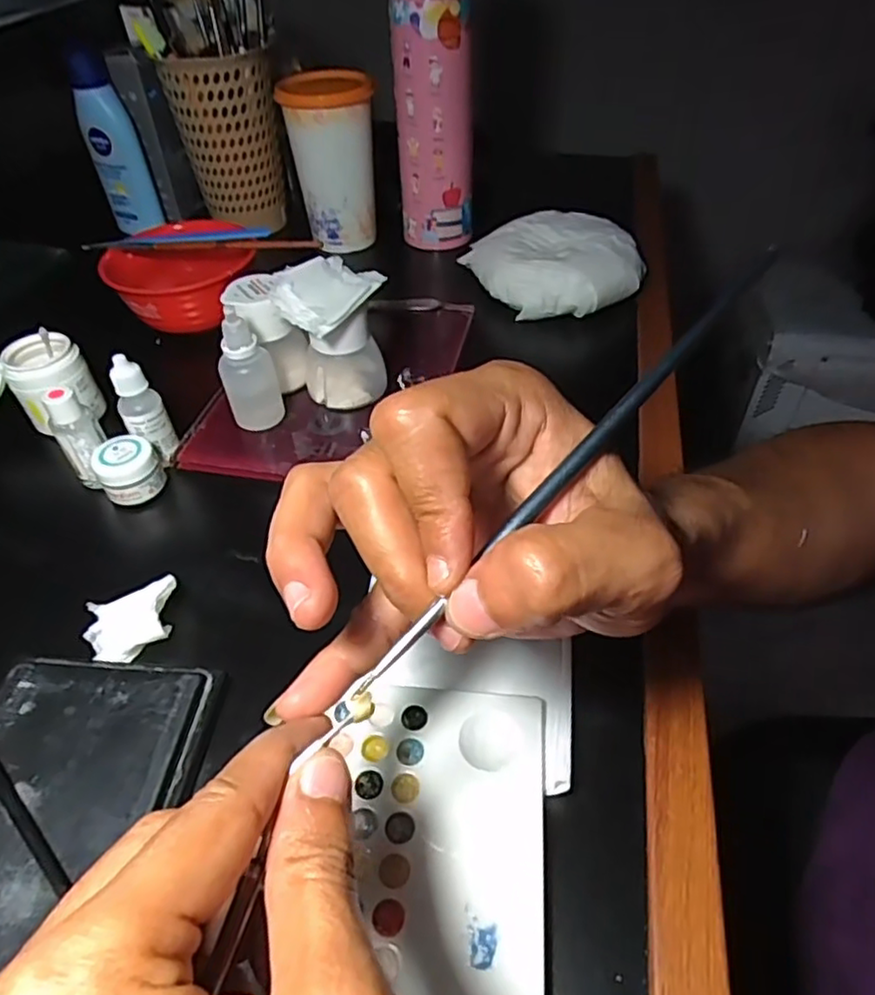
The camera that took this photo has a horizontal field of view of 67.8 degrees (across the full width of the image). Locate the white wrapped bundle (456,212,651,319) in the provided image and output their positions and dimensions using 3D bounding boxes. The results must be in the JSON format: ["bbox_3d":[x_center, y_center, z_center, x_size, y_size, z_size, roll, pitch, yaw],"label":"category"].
[{"bbox_3d":[0.093,-0.183,0.503,0.110,0.034,0.107,-17,51,-14],"label":"white wrapped bundle"}]

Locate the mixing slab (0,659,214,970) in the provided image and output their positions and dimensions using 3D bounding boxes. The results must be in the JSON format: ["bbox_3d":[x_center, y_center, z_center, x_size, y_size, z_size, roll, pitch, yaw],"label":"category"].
[{"bbox_3d":[-0.146,0.125,0.231,0.084,0.010,0.148,5,49,5],"label":"mixing slab"}]

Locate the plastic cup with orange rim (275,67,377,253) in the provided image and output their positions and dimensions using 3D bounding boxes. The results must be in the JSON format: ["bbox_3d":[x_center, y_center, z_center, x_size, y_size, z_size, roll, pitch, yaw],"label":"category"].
[{"bbox_3d":[-0.087,-0.284,0.552,0.071,0.122,0.067,-2,45,-1],"label":"plastic cup with orange rim"}]

